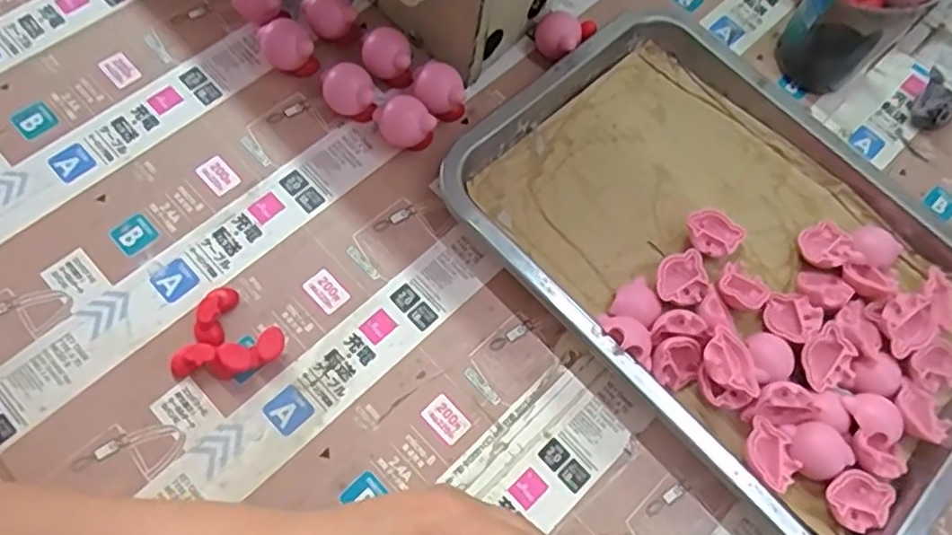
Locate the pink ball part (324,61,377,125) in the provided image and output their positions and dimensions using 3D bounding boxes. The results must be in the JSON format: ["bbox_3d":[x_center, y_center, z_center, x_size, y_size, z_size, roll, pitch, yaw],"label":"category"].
[{"bbox_3d":[-0.076,-0.102,0.399,0.029,0.031,0.025,-8,70,-7],"label":"pink ball part"}]

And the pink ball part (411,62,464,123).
[{"bbox_3d":[-0.023,-0.104,0.406,0.030,0.030,0.026,-3,70,-6],"label":"pink ball part"}]

